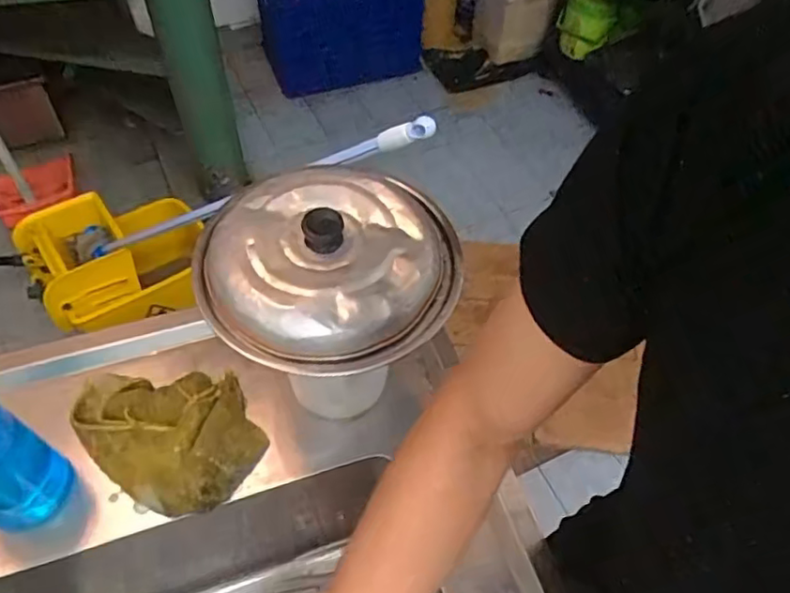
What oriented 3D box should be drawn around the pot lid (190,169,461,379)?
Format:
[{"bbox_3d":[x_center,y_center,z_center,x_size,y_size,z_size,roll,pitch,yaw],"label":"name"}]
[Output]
[{"bbox_3d":[-0.059,-0.035,0.564,0.230,0.064,0.206,-33,61,-24],"label":"pot lid"}]

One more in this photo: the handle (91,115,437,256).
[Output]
[{"bbox_3d":[-0.318,-0.153,1.071,1.015,0.032,0.037,-8,40,44],"label":"handle"}]

